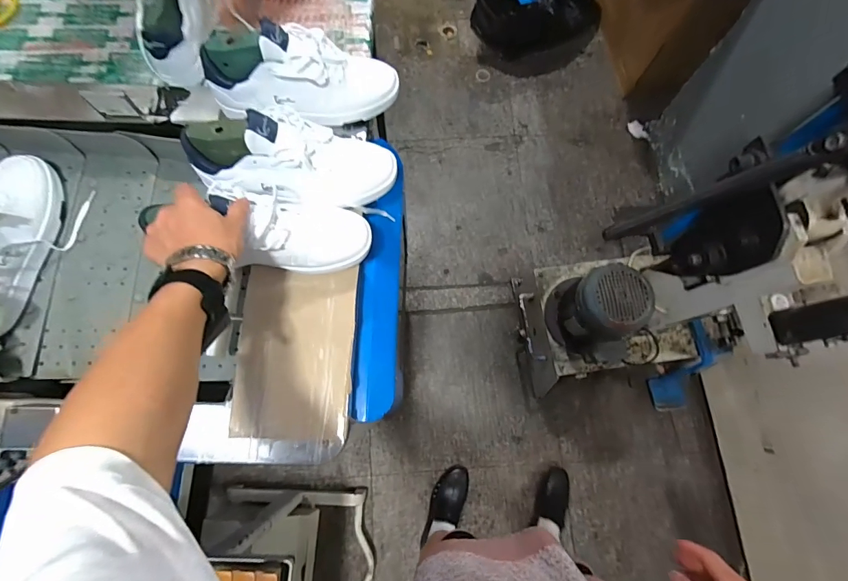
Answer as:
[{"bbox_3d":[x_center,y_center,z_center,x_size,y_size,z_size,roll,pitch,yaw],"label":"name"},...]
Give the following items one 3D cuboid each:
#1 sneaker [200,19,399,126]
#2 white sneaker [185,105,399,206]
[{"bbox_3d":[-0.181,-0.329,0.621,0.283,0.132,0.091,-1,74,-17],"label":"sneaker"},{"bbox_3d":[-0.180,-0.188,0.570,0.279,0.094,0.097,3,74,-21],"label":"white sneaker"}]

